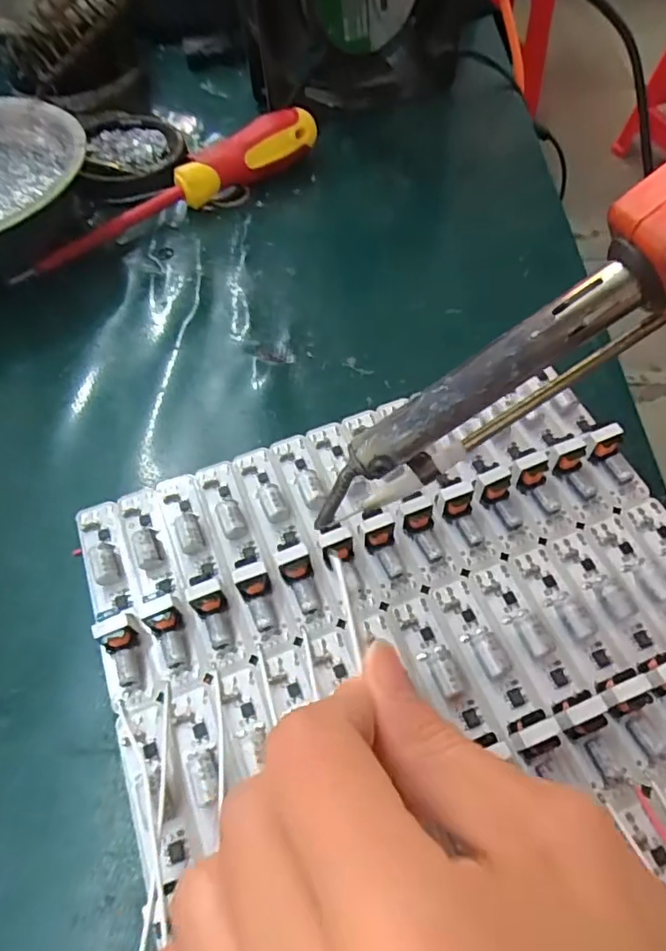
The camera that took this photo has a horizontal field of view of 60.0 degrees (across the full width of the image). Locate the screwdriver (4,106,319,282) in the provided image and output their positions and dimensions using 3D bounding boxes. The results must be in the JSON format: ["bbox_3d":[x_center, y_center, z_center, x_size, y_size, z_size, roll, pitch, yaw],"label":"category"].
[{"bbox_3d":[-0.084,-0.150,0.298,0.171,0.027,0.024,-28,62,-14],"label":"screwdriver"}]

